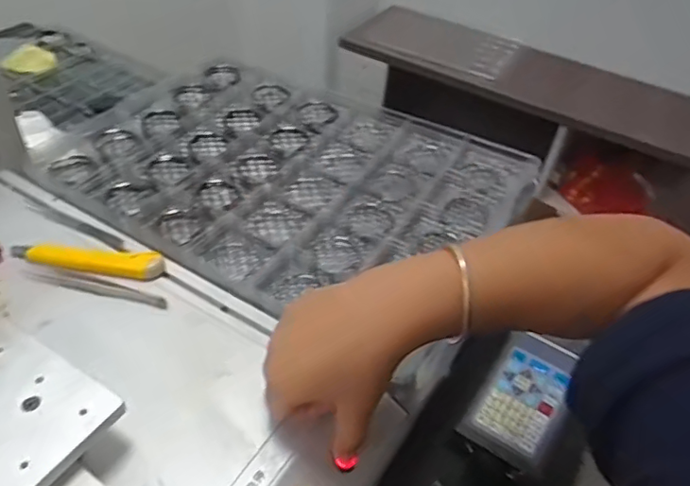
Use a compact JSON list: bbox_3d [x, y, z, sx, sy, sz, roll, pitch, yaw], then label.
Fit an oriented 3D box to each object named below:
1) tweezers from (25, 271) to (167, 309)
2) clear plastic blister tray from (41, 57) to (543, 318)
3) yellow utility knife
[{"bbox_3d":[-0.200,0.035,0.458,0.121,0.008,0.013,14,45,8],"label":"tweezers"},{"bbox_3d":[-0.069,-0.077,0.591,0.438,0.040,0.299,29,48,21],"label":"clear plastic blister tray"},{"bbox_3d":[-0.217,0.012,0.478,0.132,0.012,0.027,10,44,4],"label":"yellow utility knife"}]

